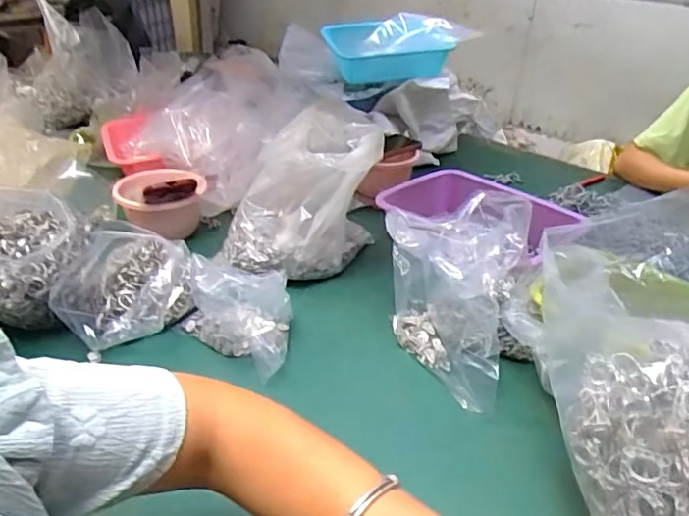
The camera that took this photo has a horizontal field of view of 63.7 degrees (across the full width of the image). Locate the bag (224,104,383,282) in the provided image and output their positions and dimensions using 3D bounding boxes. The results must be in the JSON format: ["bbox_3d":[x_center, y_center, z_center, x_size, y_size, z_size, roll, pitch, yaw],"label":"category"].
[{"bbox_3d":[-0.061,-0.100,0.844,0.231,0.217,0.175,7,32,8],"label":"bag"}]

